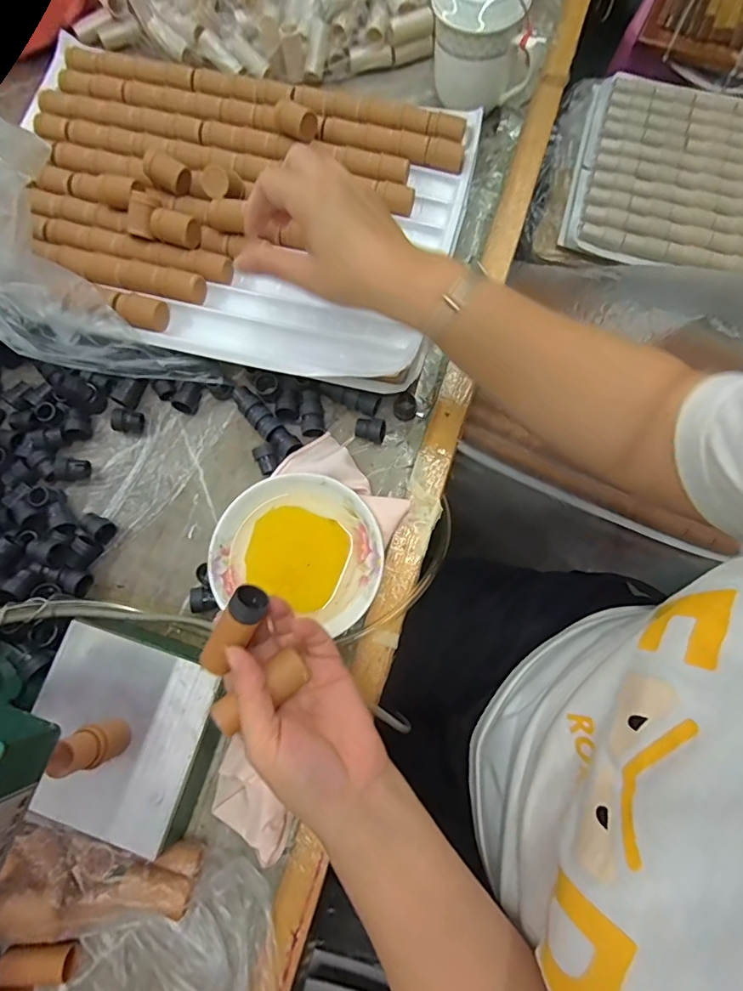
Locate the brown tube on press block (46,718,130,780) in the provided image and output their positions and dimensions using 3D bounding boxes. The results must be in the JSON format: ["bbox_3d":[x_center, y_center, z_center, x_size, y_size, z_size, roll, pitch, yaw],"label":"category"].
[{"bbox_3d":[-0.176,0.158,0.311,0.022,0.058,0.024,0,76,2],"label":"brown tube on press block"}]

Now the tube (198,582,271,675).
[{"bbox_3d":[-0.080,0.077,0.283,0.022,0.016,0.056,37,104,10],"label":"tube"}]

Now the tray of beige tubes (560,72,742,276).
[{"bbox_3d":[0.523,-0.445,0.703,0.440,0.029,0.322,17,77,6],"label":"tray of beige tubes"}]

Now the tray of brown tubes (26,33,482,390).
[{"bbox_3d":[-0.131,-0.266,0.450,0.412,0.048,0.306,12,76,5],"label":"tray of brown tubes"}]

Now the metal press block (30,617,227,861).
[{"bbox_3d":[-0.174,0.169,0.359,0.120,0.061,0.123,16,77,6],"label":"metal press block"}]

